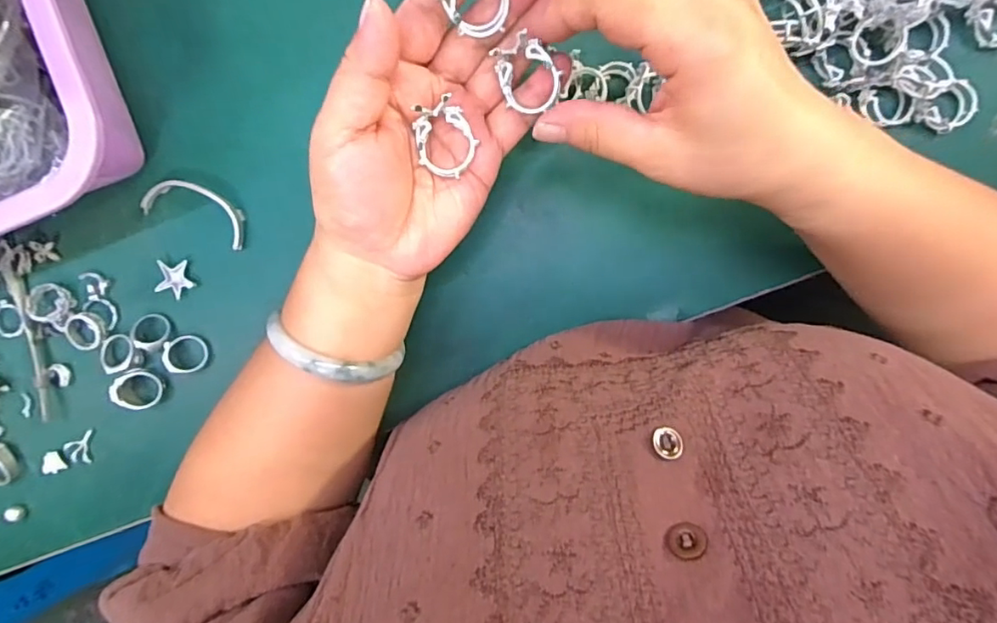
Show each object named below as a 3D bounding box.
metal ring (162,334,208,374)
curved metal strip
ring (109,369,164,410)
[{"bbox_3d":[-0.193,0.027,0.332,0.025,0.004,0.023,0,91,-13],"label":"metal ring"},{"bbox_3d":[-0.181,-0.061,0.323,0.063,0.008,0.026,22,97,1],"label":"curved metal strip"},{"bbox_3d":[-0.220,0.048,0.328,0.025,0.014,0.025,0,96,4],"label":"ring"}]

